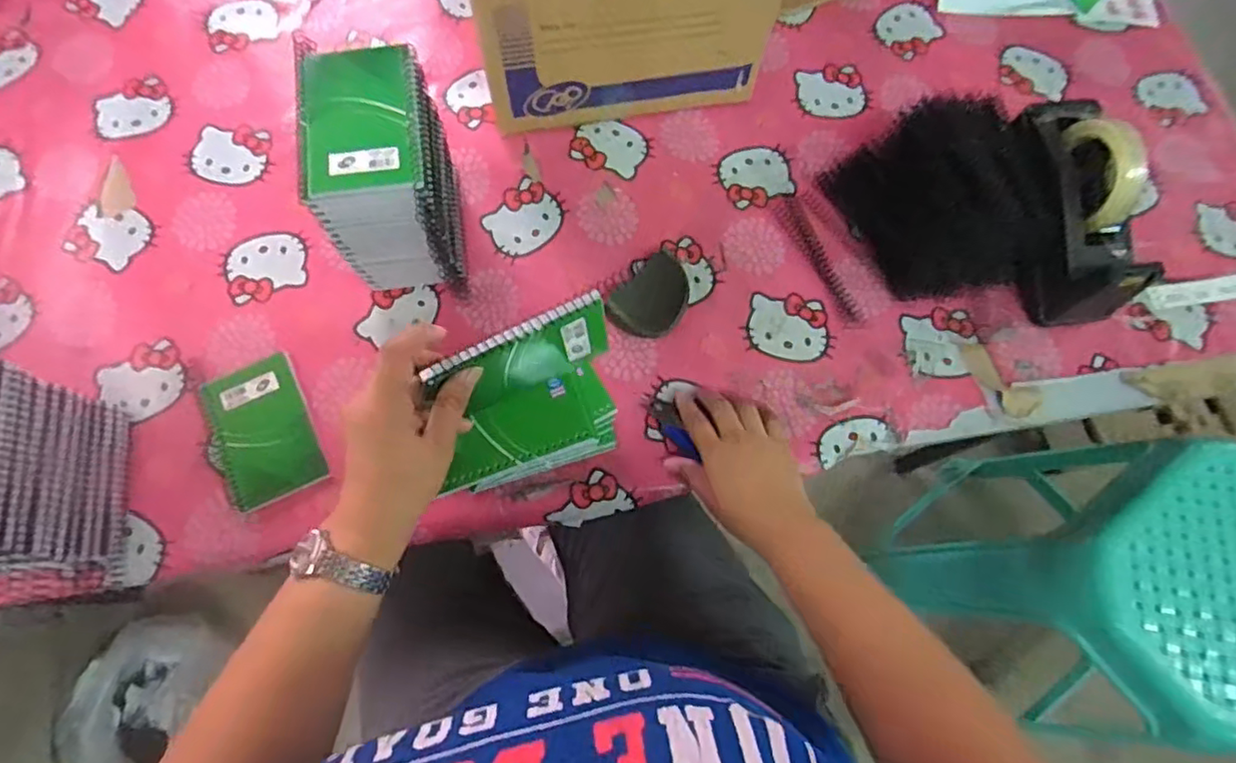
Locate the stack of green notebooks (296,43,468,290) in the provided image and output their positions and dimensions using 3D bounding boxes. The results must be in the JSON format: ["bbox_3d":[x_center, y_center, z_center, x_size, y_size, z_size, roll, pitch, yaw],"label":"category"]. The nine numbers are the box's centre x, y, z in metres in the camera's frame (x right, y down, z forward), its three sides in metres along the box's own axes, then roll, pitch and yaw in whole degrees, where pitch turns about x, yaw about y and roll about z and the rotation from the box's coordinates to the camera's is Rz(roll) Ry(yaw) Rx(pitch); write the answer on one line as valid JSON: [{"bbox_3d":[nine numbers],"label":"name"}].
[{"bbox_3d":[-0.199,-0.172,0.553,0.095,0.176,0.140,-3,74,-3],"label":"stack of green notebooks"}]

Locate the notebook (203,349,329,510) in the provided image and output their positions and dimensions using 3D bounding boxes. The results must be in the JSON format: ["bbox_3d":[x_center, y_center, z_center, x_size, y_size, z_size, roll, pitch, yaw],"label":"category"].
[{"bbox_3d":[-0.325,0.044,0.569,0.082,0.016,0.130,-25,76,-9],"label":"notebook"}]

